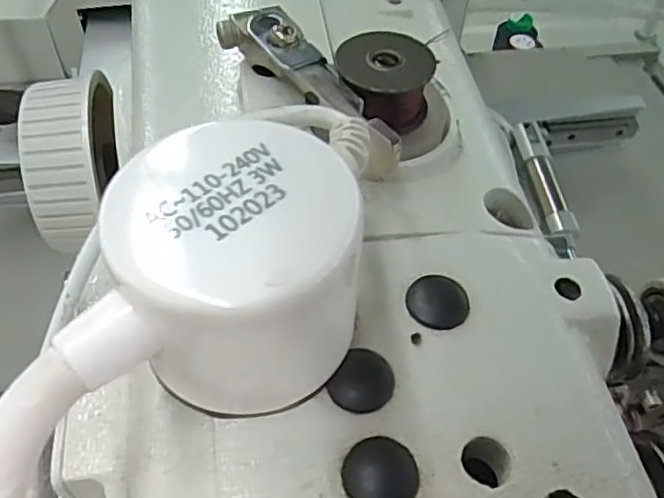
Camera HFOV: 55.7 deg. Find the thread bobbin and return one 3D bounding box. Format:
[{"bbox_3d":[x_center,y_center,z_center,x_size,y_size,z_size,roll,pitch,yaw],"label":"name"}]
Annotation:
[{"bbox_3d":[0.012,-0.040,0.149,0.022,0.015,0.018,3,51,0],"label":"thread bobbin"}]

